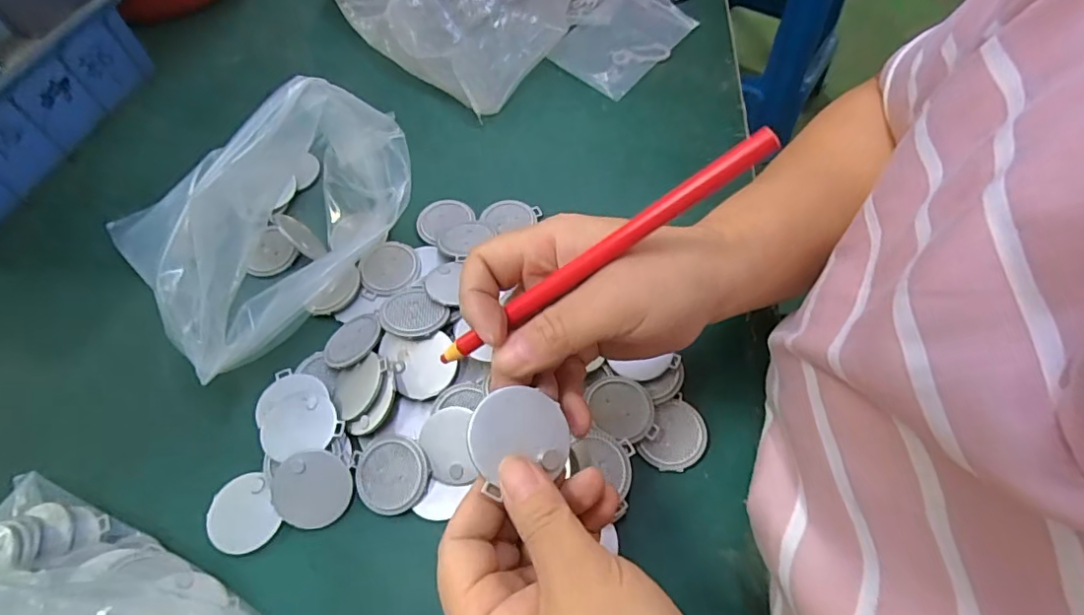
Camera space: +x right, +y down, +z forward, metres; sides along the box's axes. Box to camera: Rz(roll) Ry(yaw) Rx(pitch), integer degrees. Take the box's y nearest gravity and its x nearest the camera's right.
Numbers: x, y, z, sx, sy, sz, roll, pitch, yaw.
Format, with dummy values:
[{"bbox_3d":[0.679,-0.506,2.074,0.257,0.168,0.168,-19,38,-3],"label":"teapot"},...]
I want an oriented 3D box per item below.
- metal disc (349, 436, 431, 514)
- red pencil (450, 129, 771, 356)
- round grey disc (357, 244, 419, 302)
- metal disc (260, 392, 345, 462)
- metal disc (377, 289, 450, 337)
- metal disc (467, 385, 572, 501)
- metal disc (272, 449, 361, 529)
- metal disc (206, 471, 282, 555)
[{"bbox_3d":[-0.082,0.091,0.300,0.039,0.004,0.040,-1,75,4],"label":"metal disc"},{"bbox_3d":[0.019,-0.019,0.220,0.160,0.006,0.008,-34,60,19],"label":"red pencil"},{"bbox_3d":[-0.102,-0.026,0.368,0.038,0.006,0.037,-1,61,2],"label":"round grey disc"},{"bbox_3d":[-0.136,0.066,0.309,0.044,0.005,0.037,-18,55,-7],"label":"metal disc"},{"bbox_3d":[-0.078,0.003,0.326,0.039,0.005,0.035,36,50,28],"label":"metal disc"},{"bbox_3d":[-0.010,0.051,0.217,0.039,0.010,0.035,-28,63,-13],"label":"metal disc"},{"bbox_3d":[-0.124,0.097,0.295,0.041,0.005,0.039,1,81,-6],"label":"metal disc"},{"bbox_3d":[-0.162,0.111,0.295,0.034,0.004,0.040,-30,64,-14],"label":"metal disc"}]

